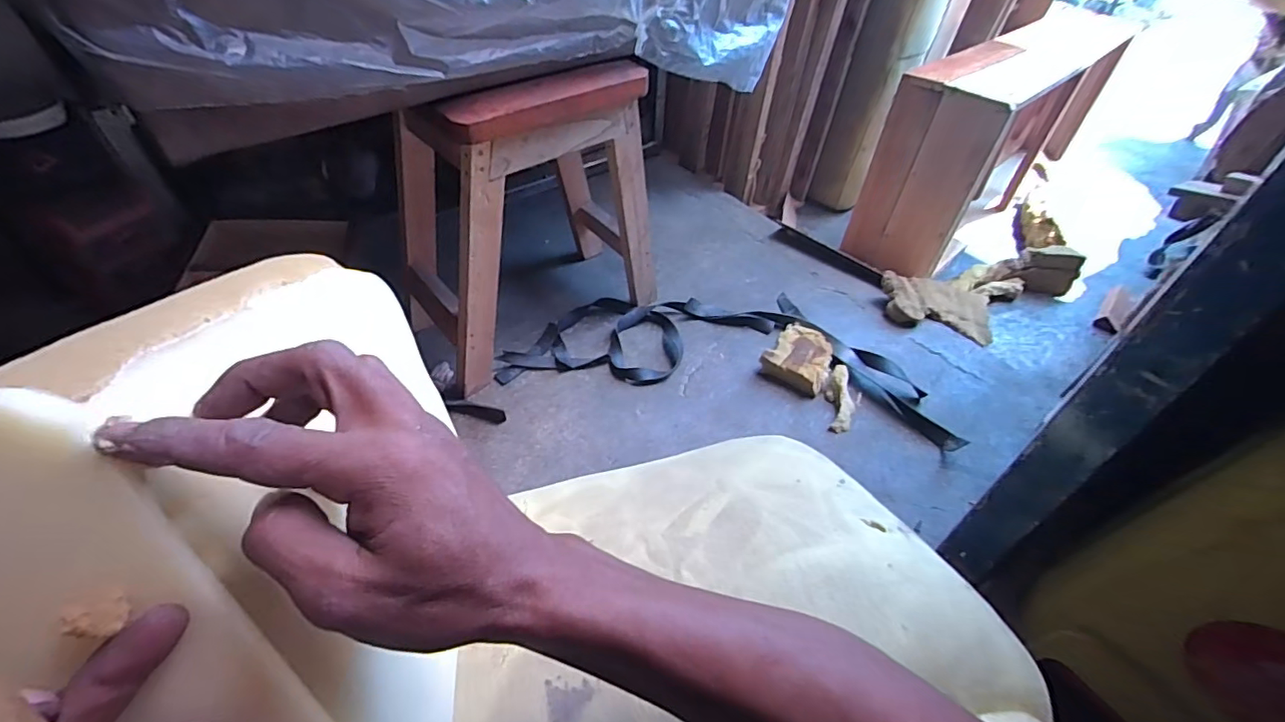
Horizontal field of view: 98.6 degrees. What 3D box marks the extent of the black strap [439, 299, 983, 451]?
[{"bbox_3d":[0.134,0.001,1.066,0.827,0.052,0.346,2,46,3],"label":"black strap"}]

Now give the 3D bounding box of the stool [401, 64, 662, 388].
[{"bbox_3d":[-0.196,-0.267,0.979,0.420,0.473,0.244,-30,55,-28],"label":"stool"}]

